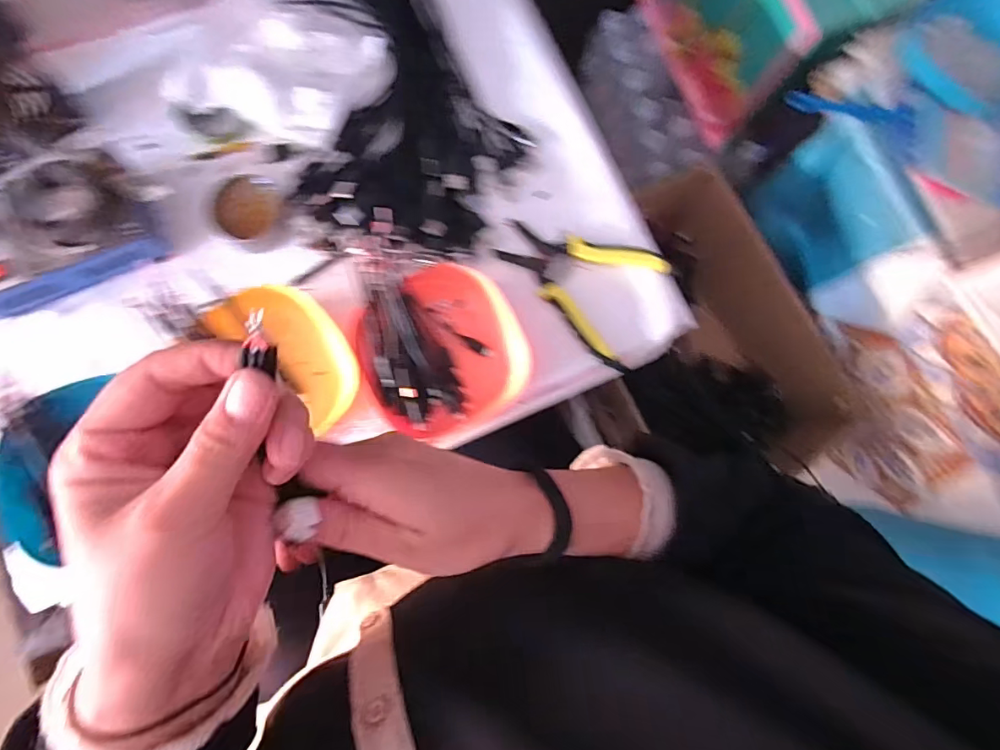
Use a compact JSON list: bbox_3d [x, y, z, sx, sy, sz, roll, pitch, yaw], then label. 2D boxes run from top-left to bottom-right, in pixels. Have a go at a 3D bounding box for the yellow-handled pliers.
[{"bbox_3d":[0.072,-0.090,0.449,0.149,0.012,0.113,29,81,1],"label":"yellow-handled pliers"}]

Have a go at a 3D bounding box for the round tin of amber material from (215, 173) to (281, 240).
[{"bbox_3d":[-0.226,-0.150,0.427,0.051,0.013,0.057,9,81,-3],"label":"round tin of amber material"}]

